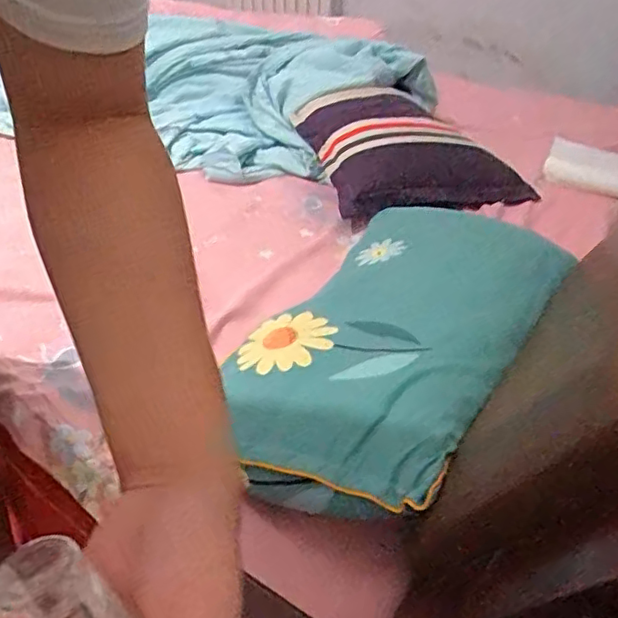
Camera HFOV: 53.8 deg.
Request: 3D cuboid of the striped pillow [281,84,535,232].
[{"bbox_3d":[0.207,-0.359,1.304,0.397,0.097,0.417,-9,39,-15],"label":"striped pillow"}]

